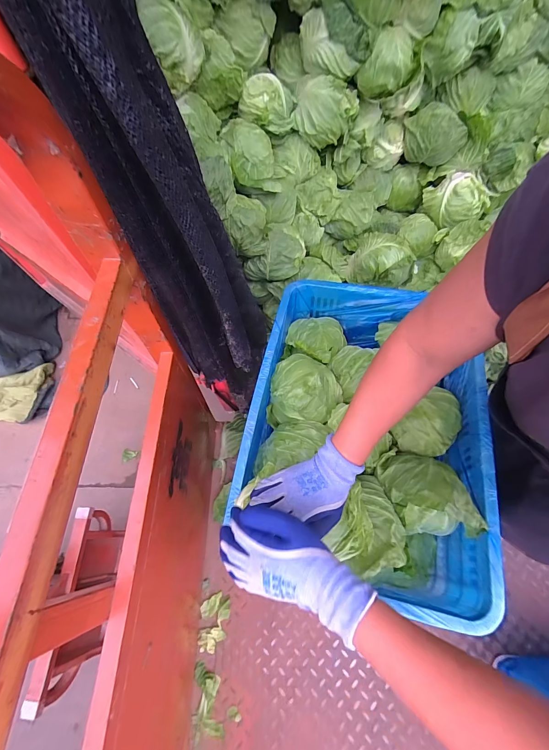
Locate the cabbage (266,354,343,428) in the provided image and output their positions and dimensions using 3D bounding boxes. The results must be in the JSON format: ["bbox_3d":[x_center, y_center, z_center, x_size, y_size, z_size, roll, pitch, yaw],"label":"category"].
[{"bbox_3d":[0.072,0.037,0.697,0.153,0.121,0.150,13,65,8],"label":"cabbage"}]

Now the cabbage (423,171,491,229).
[{"bbox_3d":[0.556,-0.543,0.971,0.154,0.106,0.151,-15,64,-6],"label":"cabbage"}]

